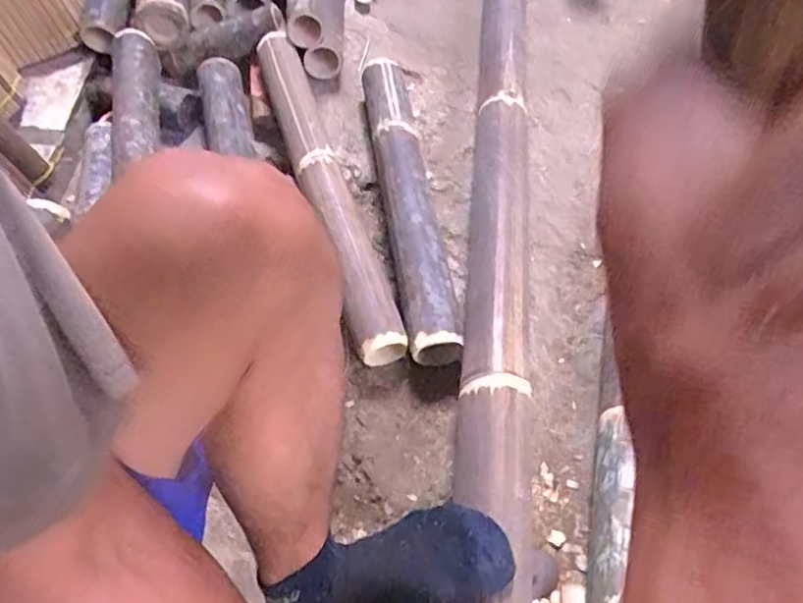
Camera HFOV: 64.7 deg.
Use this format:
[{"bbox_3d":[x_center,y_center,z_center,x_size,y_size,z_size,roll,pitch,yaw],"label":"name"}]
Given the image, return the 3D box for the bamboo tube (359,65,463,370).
[{"bbox_3d":[0.008,-0.152,0.919,0.076,0.080,0.539,-7,56,-5],"label":"bamboo tube"}]

